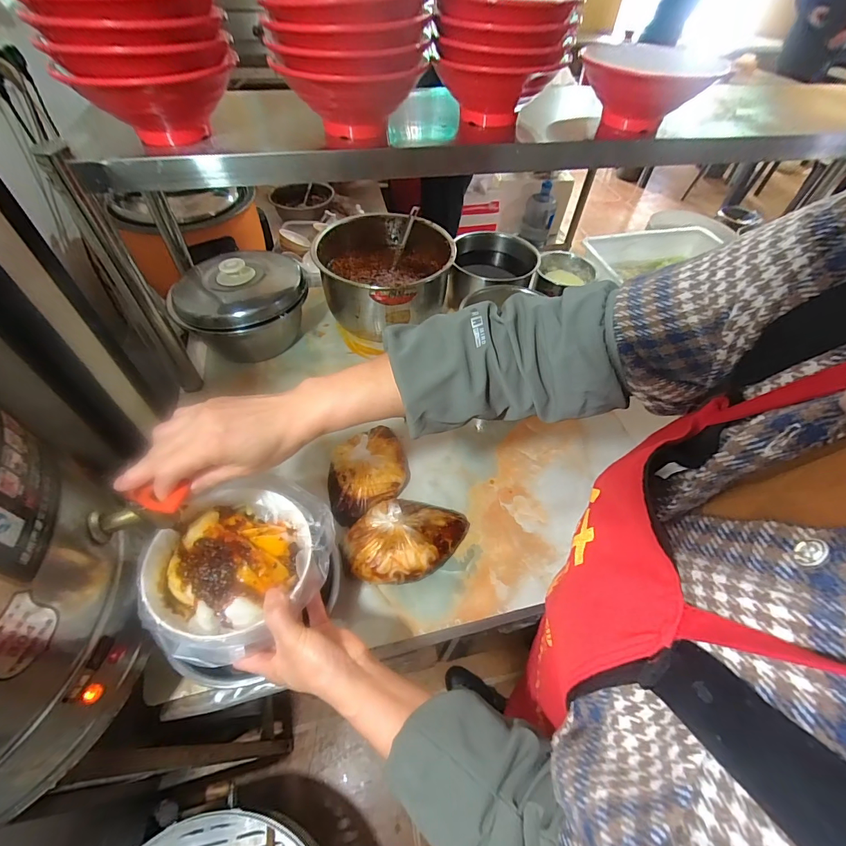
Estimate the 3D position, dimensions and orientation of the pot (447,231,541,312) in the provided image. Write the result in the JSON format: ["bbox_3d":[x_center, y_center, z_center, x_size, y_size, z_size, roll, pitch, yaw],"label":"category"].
[{"bbox_3d":[0.162,-0.331,0.916,0.190,0.114,0.215,7,53,2],"label":"pot"}]

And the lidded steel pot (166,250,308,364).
[{"bbox_3d":[-0.351,-0.234,0.791,0.233,0.154,0.230,1,53,-2],"label":"lidded steel pot"}]

